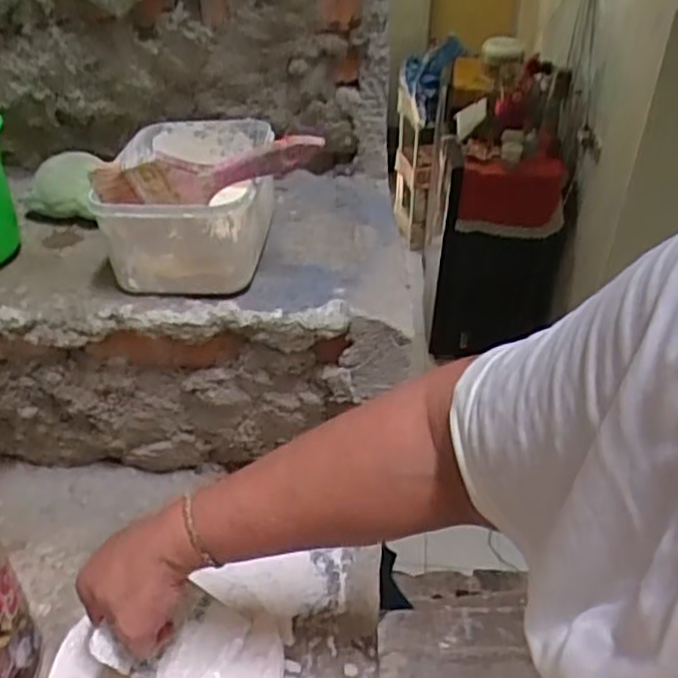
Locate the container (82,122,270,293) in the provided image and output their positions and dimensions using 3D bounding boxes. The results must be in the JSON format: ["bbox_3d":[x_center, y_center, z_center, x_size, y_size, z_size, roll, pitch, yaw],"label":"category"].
[{"bbox_3d":[-0.132,-0.125,0.652,0.133,0.091,0.190,2,39,1],"label":"container"}]

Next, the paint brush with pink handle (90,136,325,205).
[{"bbox_3d":[-0.107,-0.135,0.579,0.181,0.059,0.025,-3,39,-5],"label":"paint brush with pink handle"}]

